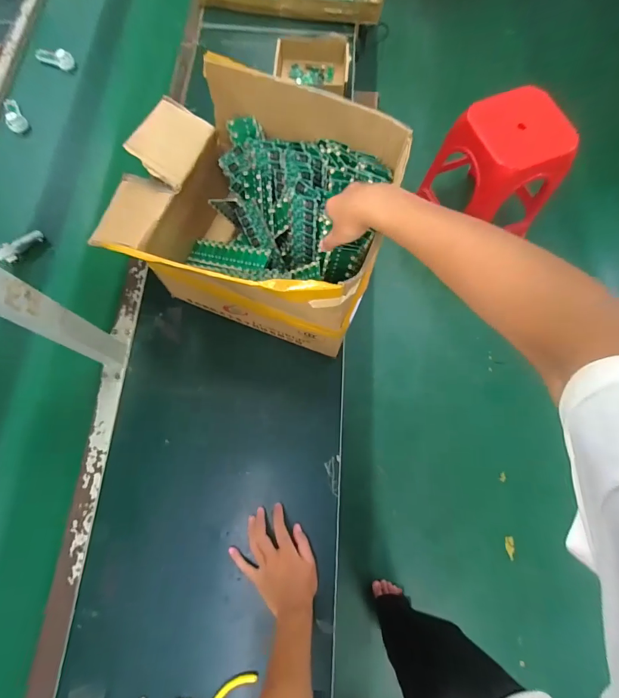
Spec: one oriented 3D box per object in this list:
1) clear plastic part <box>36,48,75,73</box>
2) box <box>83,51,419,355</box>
[{"bbox_3d":[-0.627,-0.715,0.883,0.082,0.035,0.032,-3,72,-21],"label":"clear plastic part"},{"bbox_3d":[-0.096,-0.224,0.599,0.431,0.238,0.304,23,74,7],"label":"box"}]

